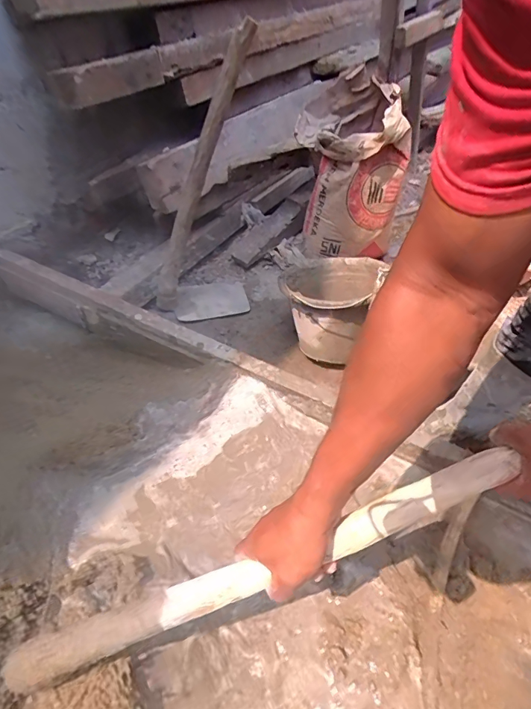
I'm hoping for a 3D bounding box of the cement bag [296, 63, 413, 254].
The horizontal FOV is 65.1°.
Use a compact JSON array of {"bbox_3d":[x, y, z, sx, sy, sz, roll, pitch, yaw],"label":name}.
[{"bbox_3d":[0.250,-0.585,1.328,0.279,0.424,0.329,-5,47,-10],"label":"cement bag"}]

